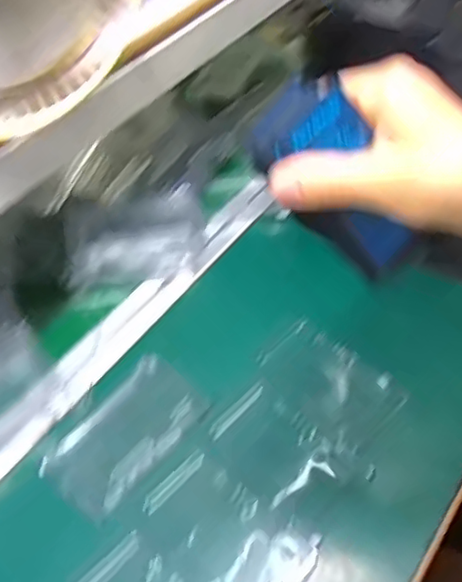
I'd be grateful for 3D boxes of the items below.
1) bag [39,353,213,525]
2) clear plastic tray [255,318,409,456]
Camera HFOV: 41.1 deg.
[{"bbox_3d":[-0.084,0.115,0.500,0.077,0.007,0.131,29,57,29],"label":"bag"},{"bbox_3d":[0.084,0.078,0.525,0.079,0.007,0.111,-38,65,-24],"label":"clear plastic tray"}]

